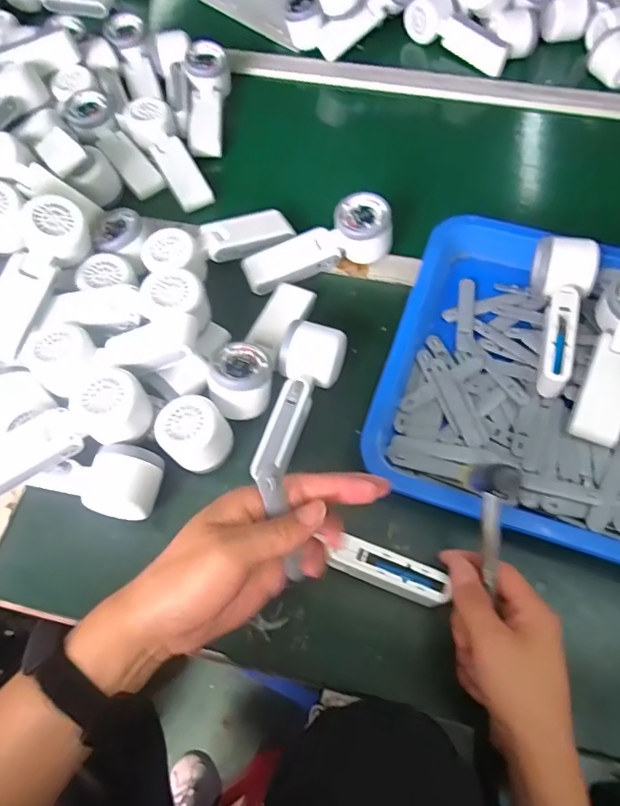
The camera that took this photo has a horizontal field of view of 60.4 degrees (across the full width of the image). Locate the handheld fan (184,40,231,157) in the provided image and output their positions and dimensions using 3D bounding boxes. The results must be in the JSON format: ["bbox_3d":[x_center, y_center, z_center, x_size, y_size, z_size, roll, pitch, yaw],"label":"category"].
[{"bbox_3d":[-0.134,-0.400,0.700,0.056,0.046,0.177,-5,63,-1],"label":"handheld fan"}]

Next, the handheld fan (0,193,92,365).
[{"bbox_3d":[-0.269,-0.120,0.513,0.060,0.048,0.168,21,80,12],"label":"handheld fan"}]

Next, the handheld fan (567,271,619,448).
[{"bbox_3d":[0.284,-0.042,0.496,0.053,0.045,0.167,20,83,12],"label":"handheld fan"}]

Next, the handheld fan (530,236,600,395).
[{"bbox_3d":[0.243,-0.083,0.513,0.052,0.062,0.159,8,63,6],"label":"handheld fan"}]

